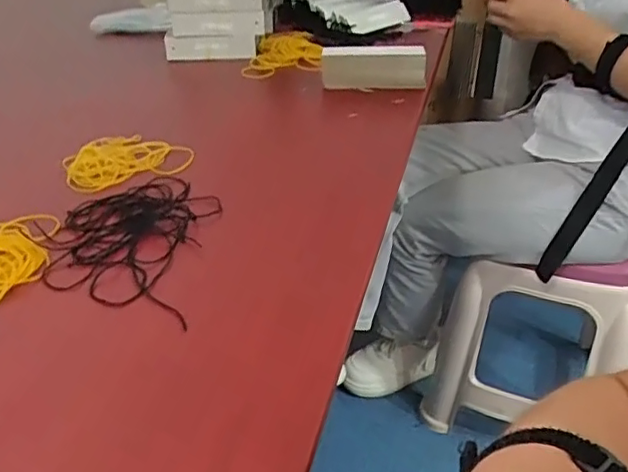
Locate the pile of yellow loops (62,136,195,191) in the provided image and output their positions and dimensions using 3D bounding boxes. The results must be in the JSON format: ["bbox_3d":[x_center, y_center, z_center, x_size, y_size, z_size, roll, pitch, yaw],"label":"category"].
[{"bbox_3d":[-0.185,-0.078,0.585,0.117,0.015,0.087,-13,36,-15],"label":"pile of yellow loops"}]

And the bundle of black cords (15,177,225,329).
[{"bbox_3d":[-0.153,-0.004,0.476,0.144,0.006,0.177,3,35,7],"label":"bundle of black cords"}]

